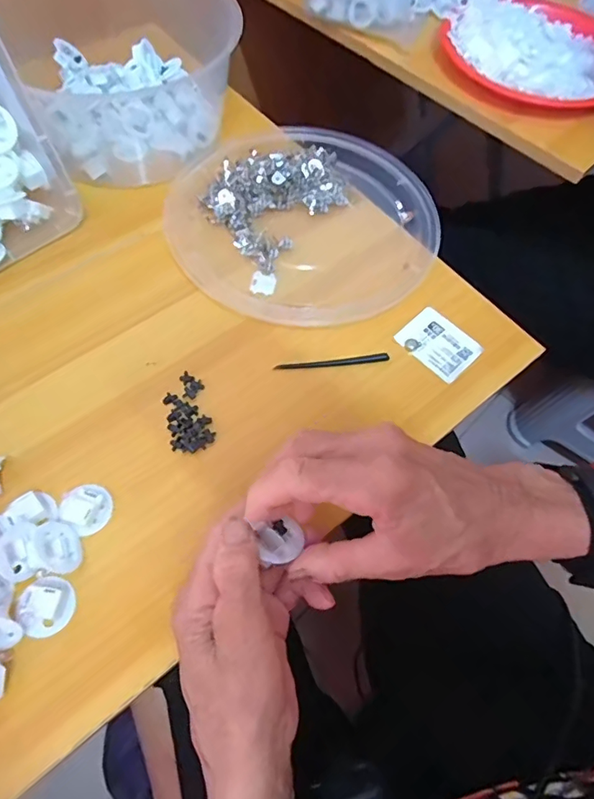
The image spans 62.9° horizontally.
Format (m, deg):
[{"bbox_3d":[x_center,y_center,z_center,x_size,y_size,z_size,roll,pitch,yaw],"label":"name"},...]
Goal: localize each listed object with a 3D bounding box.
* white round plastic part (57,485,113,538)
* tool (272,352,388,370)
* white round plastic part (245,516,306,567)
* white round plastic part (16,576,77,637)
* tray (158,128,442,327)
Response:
[{"bbox_3d":[-0.133,0.069,0.309,0.027,0.014,0.029,2,63,-3],"label":"white round plastic part"},{"bbox_3d":[0.027,-0.029,0.374,0.087,0.004,0.007,-5,64,-7],"label":"tool"},{"bbox_3d":[-0.008,0.077,0.268,0.026,0.013,0.025,2,63,-3],"label":"white round plastic part"},{"bbox_3d":[-0.145,0.119,0.281,0.029,0.014,0.030,2,63,-3],"label":"white round plastic part"},{"bbox_3d":[0.006,-0.168,0.450,0.237,0.018,0.231,27,65,10],"label":"tray"}]

